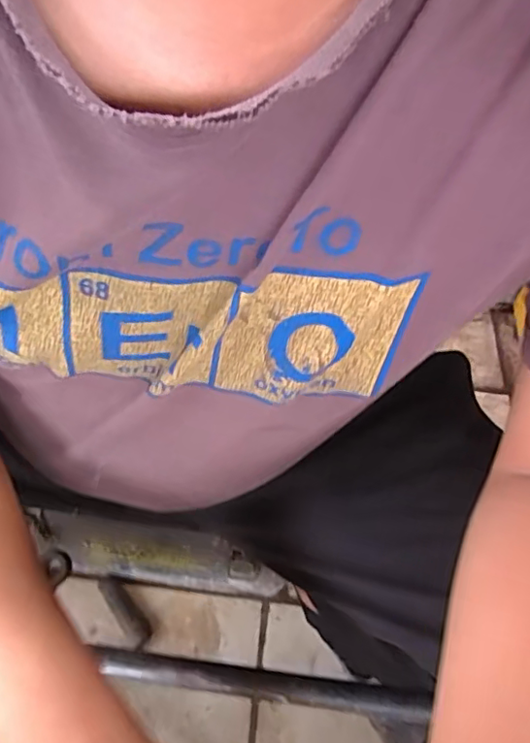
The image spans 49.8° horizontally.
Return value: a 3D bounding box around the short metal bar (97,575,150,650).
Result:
[{"bbox_3d":[-0.188,0.320,0.760,0.028,0.017,0.103,-29,58,-28],"label":"short metal bar"}]

